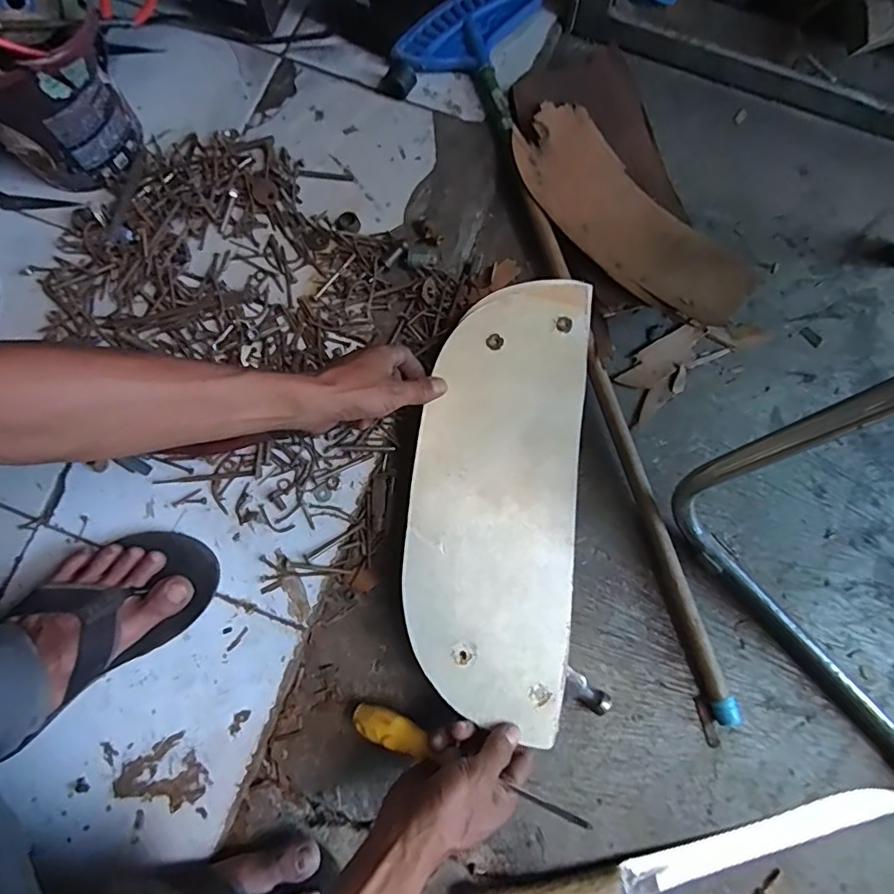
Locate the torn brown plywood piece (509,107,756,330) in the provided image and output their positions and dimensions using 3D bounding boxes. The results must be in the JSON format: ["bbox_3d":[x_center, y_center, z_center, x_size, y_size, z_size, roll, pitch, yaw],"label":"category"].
[{"bbox_3d":[0.198,-0.259,0.591,0.134,0.048,0.312,-39,83,-7],"label":"torn brown plywood piece"}]

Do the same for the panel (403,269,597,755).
[{"bbox_3d":[0.048,0.037,0.514,0.155,0.013,0.419,7,80,0],"label":"panel"}]

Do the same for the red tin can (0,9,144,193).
[{"bbox_3d":[-0.411,-0.369,0.536,0.147,0.150,0.132,-25,81,-5],"label":"red tin can"}]

